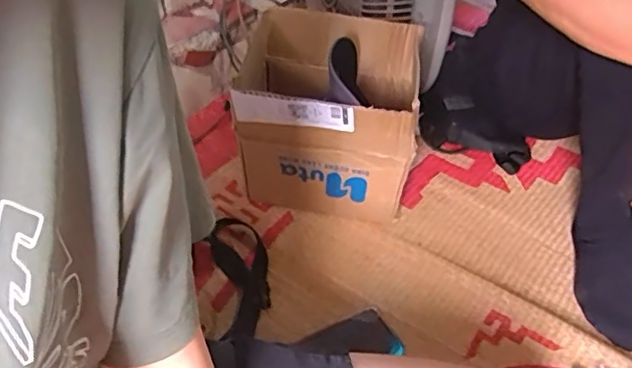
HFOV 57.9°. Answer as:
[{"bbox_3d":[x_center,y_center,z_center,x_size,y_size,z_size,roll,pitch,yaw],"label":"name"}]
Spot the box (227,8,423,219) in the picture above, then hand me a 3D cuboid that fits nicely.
[{"bbox_3d":[0.017,-0.089,0.819,0.231,0.237,0.196,7,44,6],"label":"box"}]

